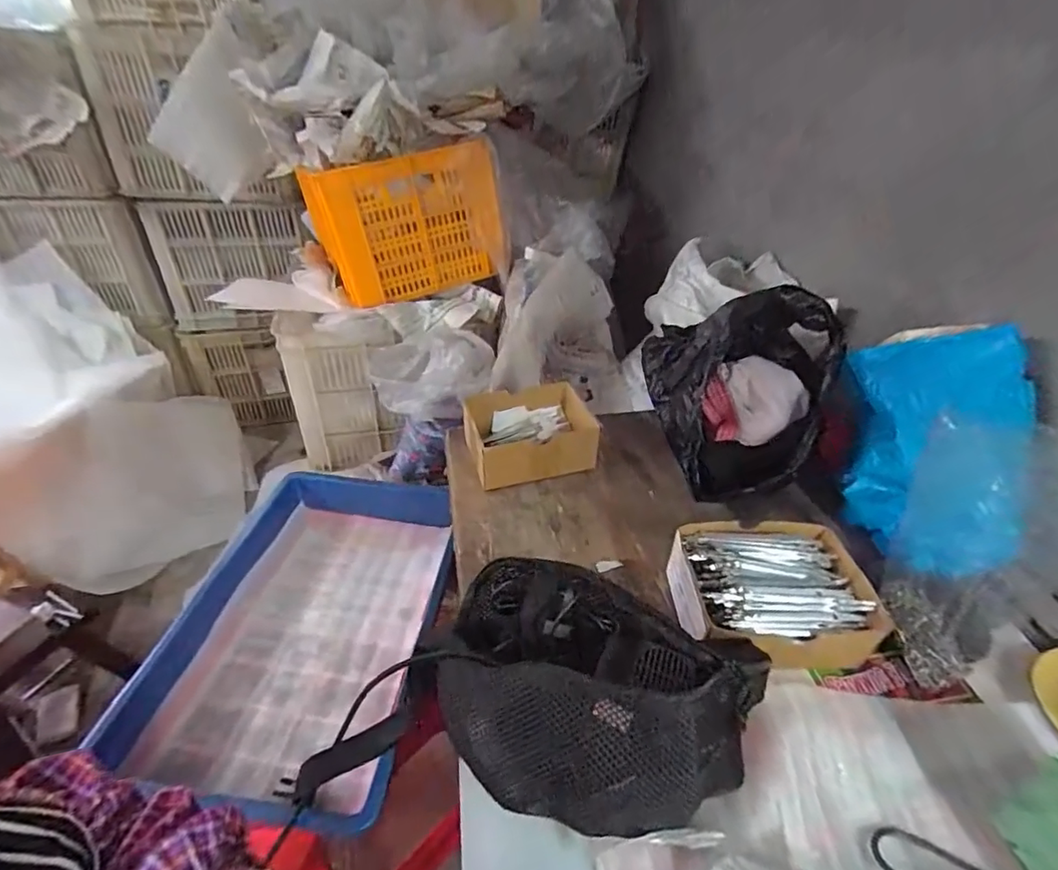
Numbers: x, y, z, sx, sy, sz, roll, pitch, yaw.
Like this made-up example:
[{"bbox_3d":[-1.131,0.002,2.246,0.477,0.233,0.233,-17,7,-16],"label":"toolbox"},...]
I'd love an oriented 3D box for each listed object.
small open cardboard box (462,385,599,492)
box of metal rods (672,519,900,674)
[{"bbox_3d":[0.000,-0.007,0.697,0.163,0.079,0.119,-7,38,-12],"label":"small open cardboard box"},{"bbox_3d":[0.228,0.149,0.499,0.174,0.060,0.130,0,37,-3],"label":"box of metal rods"}]

